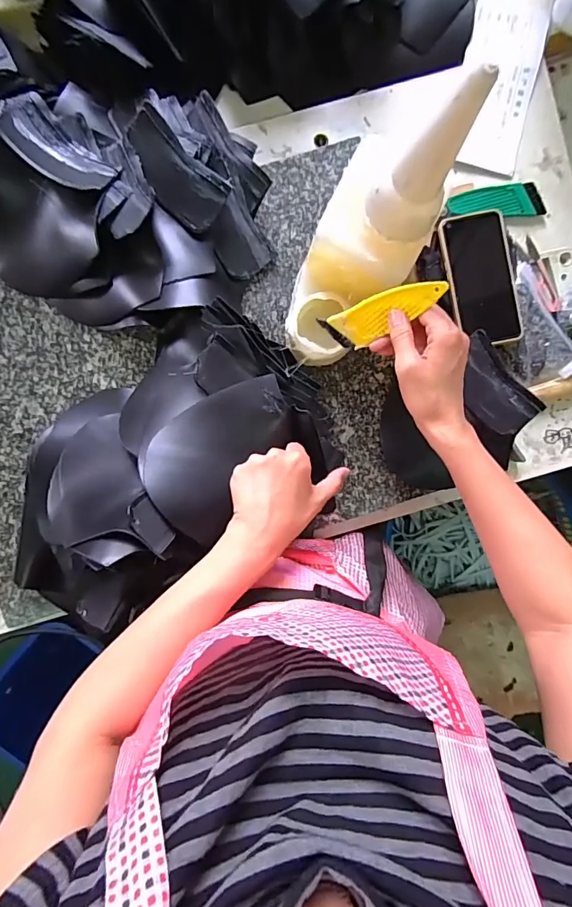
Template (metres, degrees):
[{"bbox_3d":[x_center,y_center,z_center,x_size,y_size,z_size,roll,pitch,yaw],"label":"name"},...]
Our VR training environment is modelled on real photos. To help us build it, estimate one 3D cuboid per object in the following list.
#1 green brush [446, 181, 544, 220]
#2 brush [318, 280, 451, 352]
[{"bbox_3d":[0.264,-0.315,0.559,0.120,0.018,0.042,-10,93,-1],"label":"green brush"},{"bbox_3d":[0.094,-0.135,0.431,0.020,0.131,0.040,-20,95,-43],"label":"brush"}]

